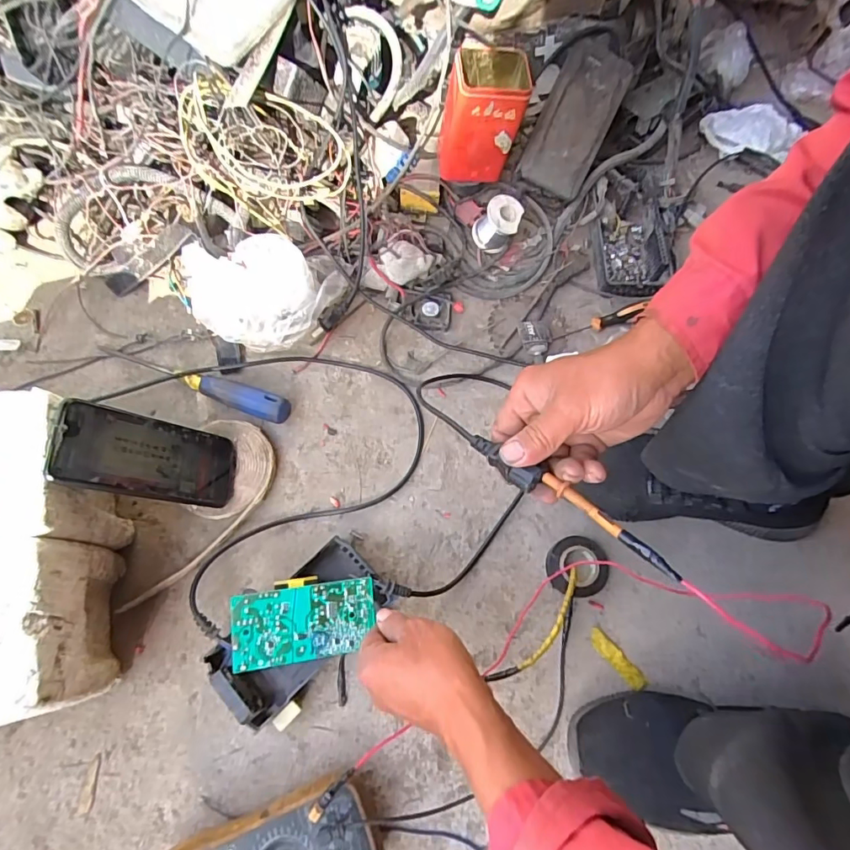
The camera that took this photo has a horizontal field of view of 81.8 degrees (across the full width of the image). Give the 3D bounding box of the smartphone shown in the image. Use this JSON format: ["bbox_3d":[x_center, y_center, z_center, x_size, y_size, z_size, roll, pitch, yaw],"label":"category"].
[{"bbox_3d":[-0.261,0.032,0.474,0.012,0.167,0.078,-20,62,35],"label":"smartphone"}]

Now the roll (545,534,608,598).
[{"bbox_3d":[0.161,0.149,0.521,0.060,0.022,0.061,1,68,-2],"label":"roll"}]

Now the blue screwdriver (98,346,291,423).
[{"bbox_3d":[-0.271,-0.051,0.572,0.240,0.022,0.029,19,68,5],"label":"blue screwdriver"}]

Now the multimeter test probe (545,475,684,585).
[{"bbox_3d":[0.118,0.063,0.328,0.008,0.008,0.096,-39,56,-16],"label":"multimeter test probe"}]

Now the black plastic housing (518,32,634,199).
[{"bbox_3d":[0.204,-0.415,0.655,0.090,0.048,0.204,28,105,9],"label":"black plastic housing"}]

